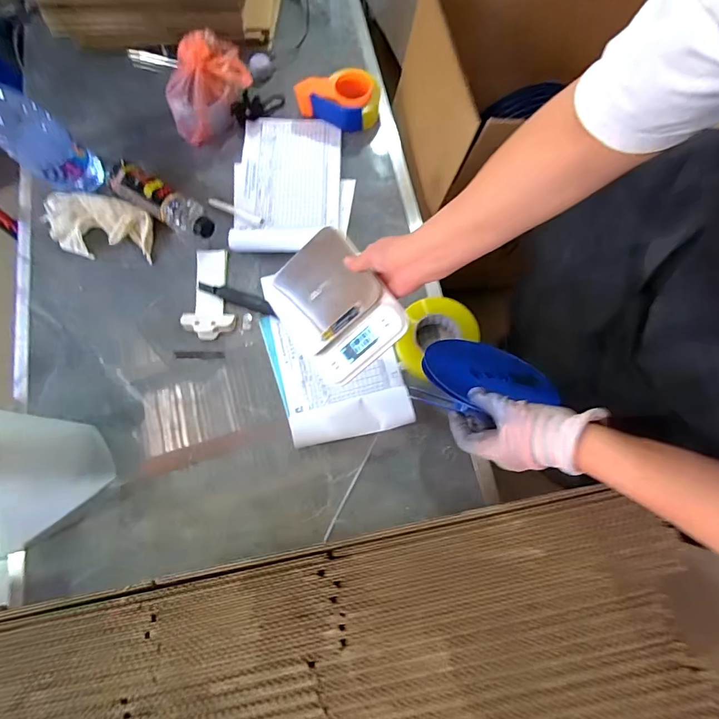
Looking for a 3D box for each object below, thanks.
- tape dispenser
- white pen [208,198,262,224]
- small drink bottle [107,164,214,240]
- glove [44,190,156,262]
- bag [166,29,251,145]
[{"bbox_3d":[-0.043,-0.533,0.858,0.165,0.059,0.103,-10,76,-2],"label":"tape dispenser"},{"bbox_3d":[-0.245,-0.292,0.818,0.124,0.014,0.016,27,78,7],"label":"white pen"},{"bbox_3d":[-0.375,-0.303,0.795,0.222,0.053,0.070,30,79,8],"label":"small drink bottle"},{"bbox_3d":[-0.518,-0.262,0.817,0.246,0.039,0.120,12,77,4],"label":"glove"},{"bbox_3d":[-0.303,-0.542,0.821,0.173,0.152,0.121,-24,77,-5],"label":"bag"}]

